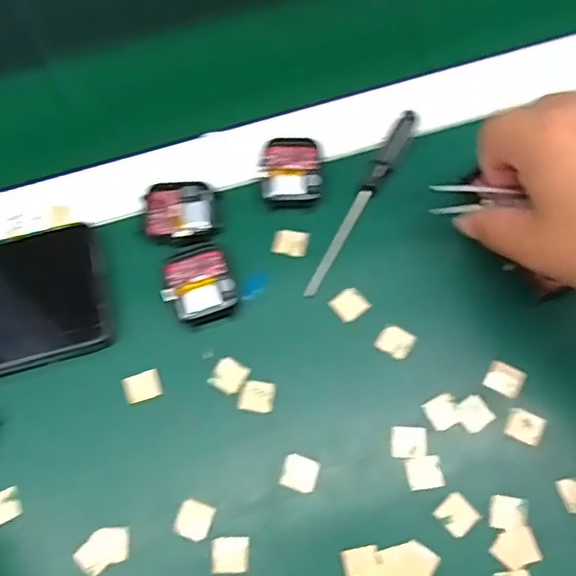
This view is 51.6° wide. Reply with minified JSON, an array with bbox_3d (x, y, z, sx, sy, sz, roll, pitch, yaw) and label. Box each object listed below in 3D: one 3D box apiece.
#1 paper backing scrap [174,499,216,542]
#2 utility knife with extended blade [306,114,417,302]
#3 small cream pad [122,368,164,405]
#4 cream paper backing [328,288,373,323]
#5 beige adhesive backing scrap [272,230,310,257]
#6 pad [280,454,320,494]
[{"bbox_3d":[-0.047,0.115,0.296,0.017,0.004,0.017,19,71,9],"label":"paper backing scrap"},{"bbox_3d":[0.044,-0.051,0.352,0.012,0.011,0.129,25,72,11],"label":"utility knife with extended blade"},{"bbox_3d":[-0.079,0.053,0.322,0.020,0.004,0.015,-18,69,-5],"label":"small cream pad"},{"bbox_3d":[0.035,0.009,0.335,0.019,0.004,0.017,-37,72,-12],"label":"cream paper backing"},{"bbox_3d":[0.002,-0.027,0.349,0.020,0.004,0.016,9,70,6],"label":"beige adhesive backing scrap"},{"bbox_3d":[0.006,0.094,0.302,0.017,0.004,0.016,17,70,8],"label":"pad"}]

